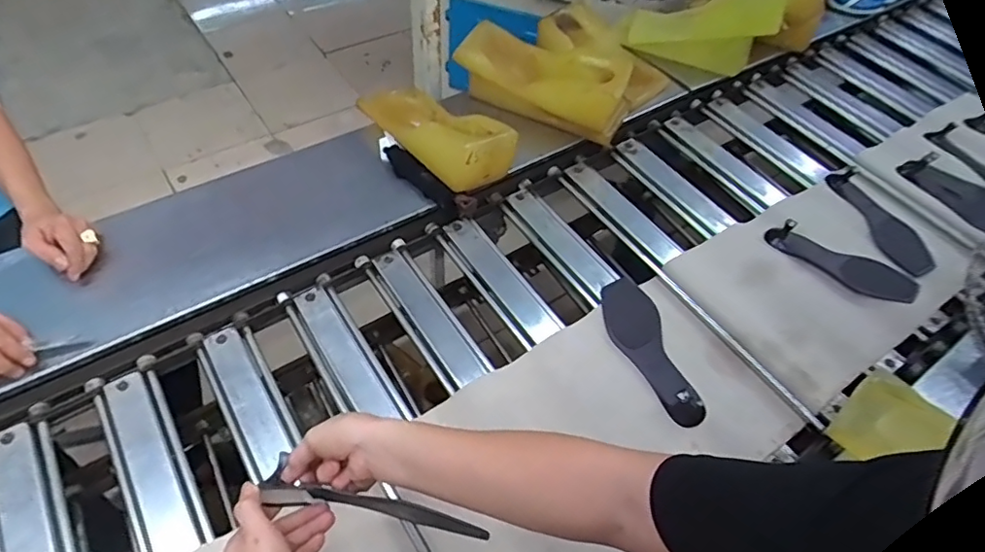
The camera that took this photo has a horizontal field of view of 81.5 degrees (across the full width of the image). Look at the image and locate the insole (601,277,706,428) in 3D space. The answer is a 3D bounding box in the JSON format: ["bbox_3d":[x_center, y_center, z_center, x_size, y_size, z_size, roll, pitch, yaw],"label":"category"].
[{"bbox_3d":[0.224,0.100,0.829,0.090,0.040,0.243,-10,54,-11],"label":"insole"}]

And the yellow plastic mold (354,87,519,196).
[{"bbox_3d":[-0.097,-0.266,1.000,0.130,0.092,0.282,-34,62,-26],"label":"yellow plastic mold"}]

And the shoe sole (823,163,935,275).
[{"bbox_3d":[0.706,-0.103,1.035,0.099,0.019,0.245,-9,54,-11],"label":"shoe sole"}]

